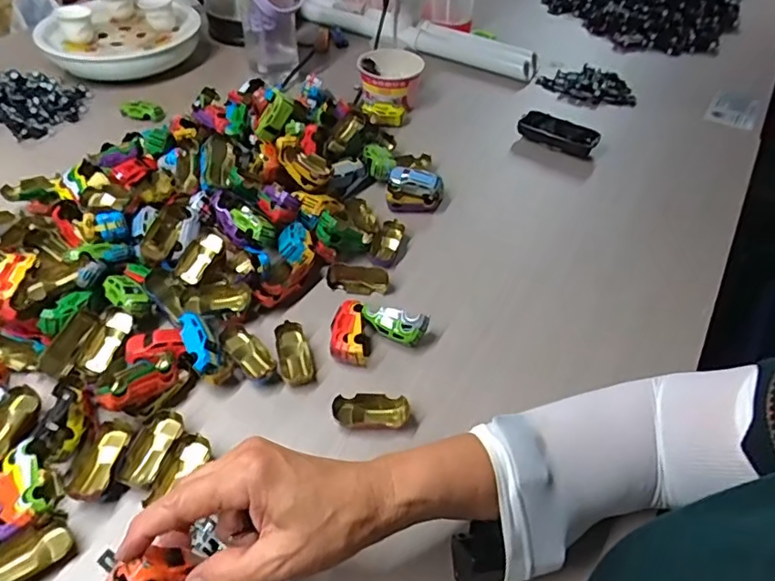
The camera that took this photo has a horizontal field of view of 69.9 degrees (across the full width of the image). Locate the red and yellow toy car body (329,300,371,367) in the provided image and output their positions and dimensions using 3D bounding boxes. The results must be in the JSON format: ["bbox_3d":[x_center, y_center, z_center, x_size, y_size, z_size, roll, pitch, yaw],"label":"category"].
[{"bbox_3d":[-0.034,0.039,0.528,0.036,0.025,0.064,3,47,0],"label":"red and yellow toy car body"}]

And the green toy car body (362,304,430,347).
[{"bbox_3d":[0.005,0.031,0.536,0.065,0.036,0.028,24,51,18],"label":"green toy car body"}]

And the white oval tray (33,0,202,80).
[{"bbox_3d":[-0.433,-0.420,0.910,0.240,0.058,0.164,-7,58,-11],"label":"white oval tray"}]

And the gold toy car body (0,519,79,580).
[{"bbox_3d":[-0.254,0.189,0.387,0.062,0.020,0.032,-30,56,-27],"label":"gold toy car body"}]

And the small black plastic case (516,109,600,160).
[{"bbox_3d":[0.228,-0.212,0.740,0.104,0.024,0.041,34,55,25],"label":"small black plastic case"}]

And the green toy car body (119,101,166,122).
[{"bbox_3d":[-0.360,-0.265,0.812,0.069,0.021,0.022,6,48,3],"label":"green toy car body"}]

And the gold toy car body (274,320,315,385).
[{"bbox_3d":[-0.088,0.061,0.520,0.030,0.018,0.064,-14,50,-15],"label":"gold toy car body"}]

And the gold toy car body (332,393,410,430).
[{"bbox_3d":[-0.014,0.105,0.475,0.064,0.014,0.030,4,47,1],"label":"gold toy car body"}]

